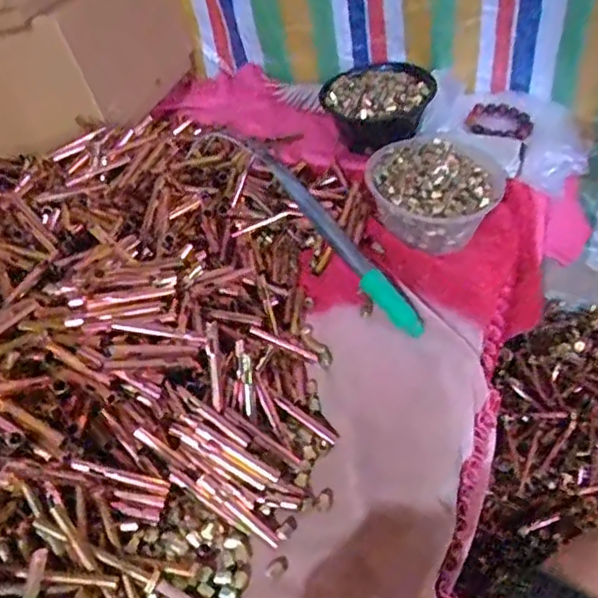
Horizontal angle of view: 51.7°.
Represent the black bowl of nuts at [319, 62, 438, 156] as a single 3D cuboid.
[{"bbox_3d":[0.115,-0.280,0.897,0.161,0.077,0.141,-3,44,5],"label":"black bowl of nuts"}]

